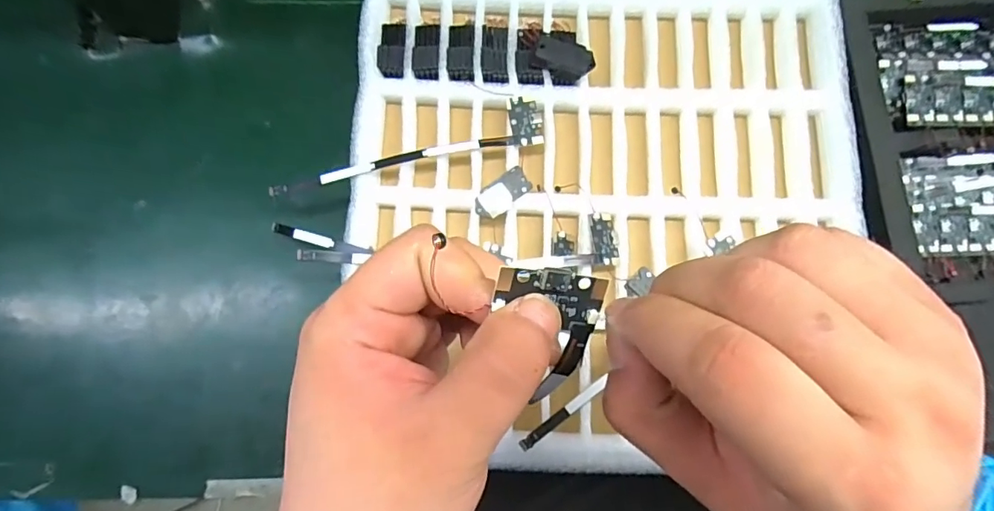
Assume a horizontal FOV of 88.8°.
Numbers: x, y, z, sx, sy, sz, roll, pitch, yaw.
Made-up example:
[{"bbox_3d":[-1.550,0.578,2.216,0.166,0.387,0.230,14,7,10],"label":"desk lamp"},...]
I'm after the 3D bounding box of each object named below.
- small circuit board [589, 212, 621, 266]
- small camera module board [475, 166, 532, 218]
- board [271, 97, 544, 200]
[{"bbox_3d":[0.072,-0.012,0.339,0.021,0.004,0.038,7,70,-28],"label":"small circuit board"},{"bbox_3d":[0.004,-0.041,0.339,0.039,0.004,0.020,-34,88,-7],"label":"small camera module board"},{"bbox_3d":[-0.062,-0.076,0.347,0.188,0.008,0.034,-11,81,-6],"label":"board"}]

